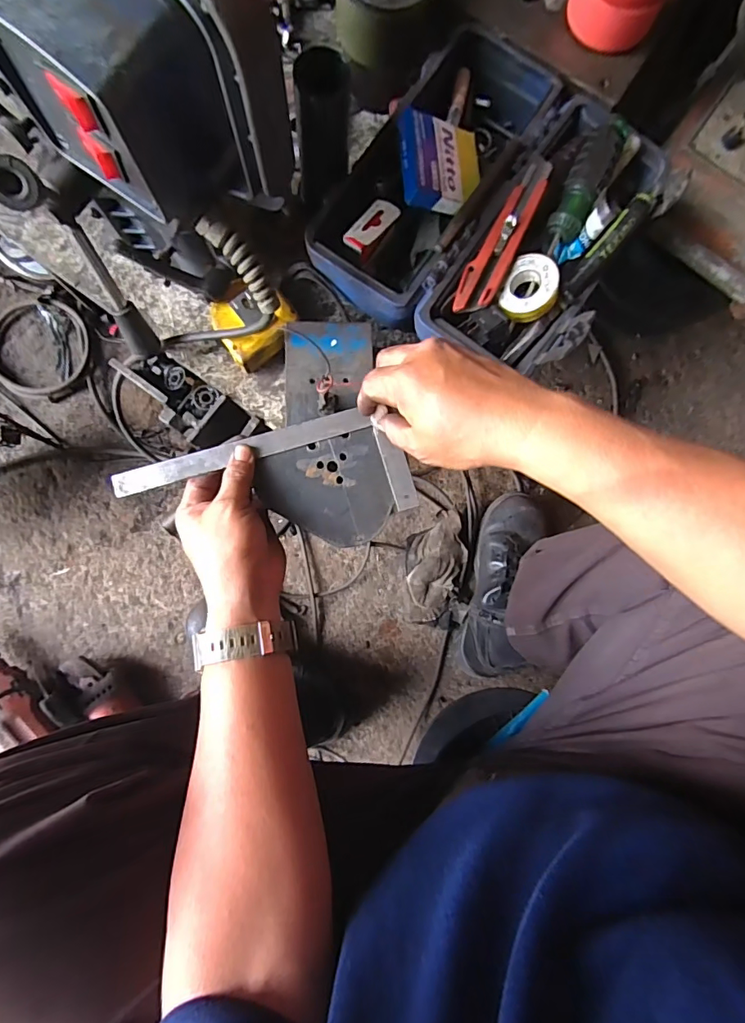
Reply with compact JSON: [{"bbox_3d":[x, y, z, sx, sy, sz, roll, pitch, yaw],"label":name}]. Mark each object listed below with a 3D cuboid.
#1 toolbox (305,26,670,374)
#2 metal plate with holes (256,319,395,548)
[{"bbox_3d":[0.111,-0.276,0.441,0.250,0.077,0.276,35,83,1],"label":"toolbox"},{"bbox_3d":[-0.046,-0.069,0.419,0.109,0.008,0.197,-7,82,-3],"label":"metal plate with holes"}]

